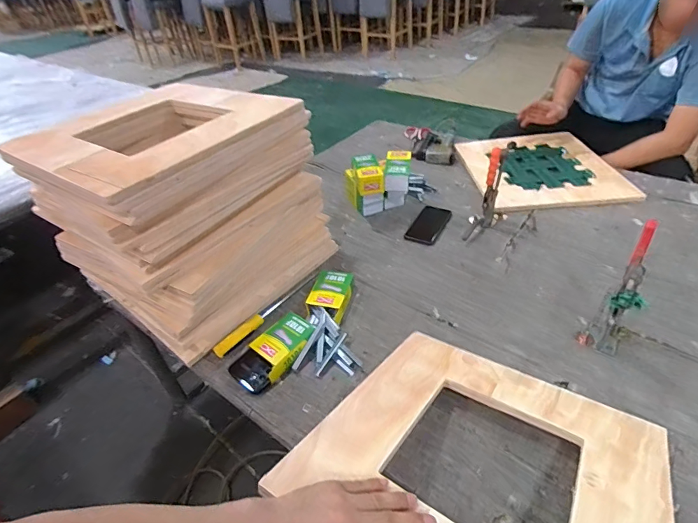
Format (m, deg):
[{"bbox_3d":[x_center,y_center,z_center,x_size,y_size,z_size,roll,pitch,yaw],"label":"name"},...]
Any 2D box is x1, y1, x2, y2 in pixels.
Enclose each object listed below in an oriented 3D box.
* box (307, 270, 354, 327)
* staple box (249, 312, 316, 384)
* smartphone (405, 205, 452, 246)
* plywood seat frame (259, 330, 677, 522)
[{"bbox_3d":[-0.039,0.070,0.881,0.075,0.036,0.126,6,41,14],"label":"box"},{"bbox_3d":[-0.125,0.155,0.787,0.083,0.029,0.129,24,48,32],"label":"staple box"},{"bbox_3d":[0.214,-0.100,1.099,0.087,0.007,0.171,15,44,24],"label":"smartphone"},{"bbox_3d":[0.178,0.253,0.527,0.398,0.016,0.425,20,28,28],"label":"plywood seat frame"}]

